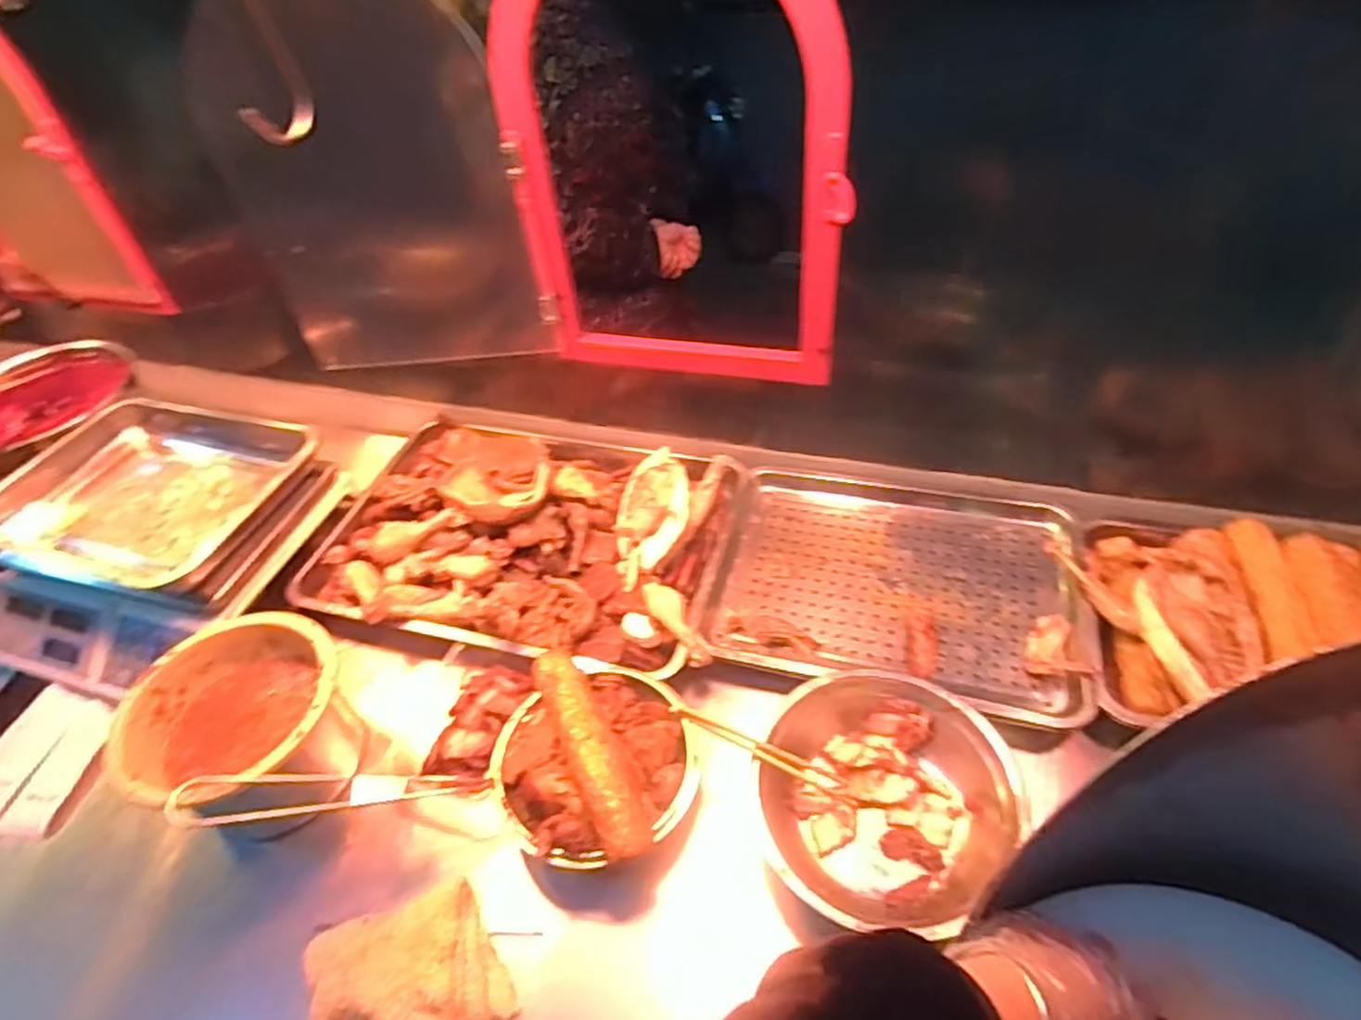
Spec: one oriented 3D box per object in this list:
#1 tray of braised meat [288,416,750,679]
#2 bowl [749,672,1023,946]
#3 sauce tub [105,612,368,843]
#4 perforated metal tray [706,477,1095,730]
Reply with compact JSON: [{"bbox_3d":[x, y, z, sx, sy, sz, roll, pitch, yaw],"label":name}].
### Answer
[{"bbox_3d":[-0.187,0.008,0.892,0.499,0.080,0.355,9,48,16],"label":"tray of braised meat"},{"bbox_3d":[0.175,0.250,0.642,0.211,0.065,0.207,-4,46,4],"label":"bowl"},{"bbox_3d":[-0.412,0.208,0.705,0.187,0.125,0.184,-4,46,4],"label":"sauce tub"},{"bbox_3d":[0.240,0.067,0.813,0.372,0.034,0.302,8,47,14],"label":"perforated metal tray"}]

